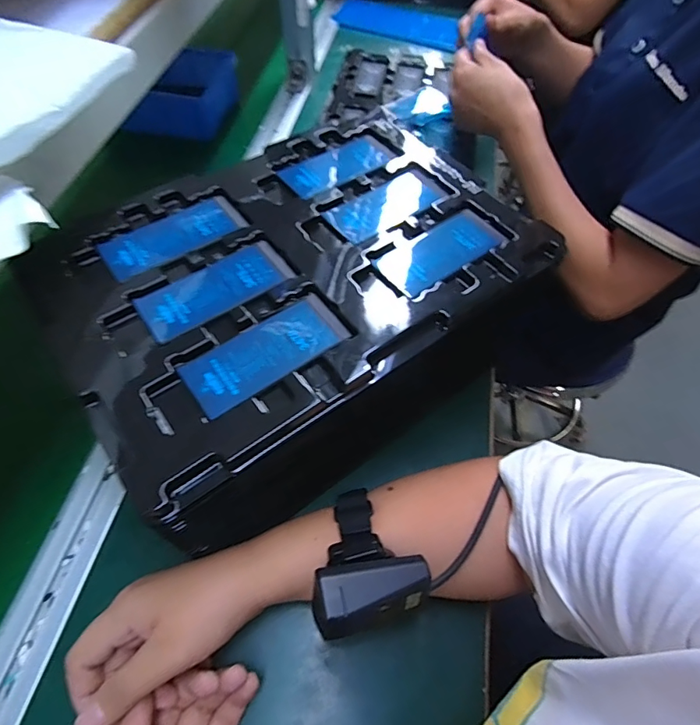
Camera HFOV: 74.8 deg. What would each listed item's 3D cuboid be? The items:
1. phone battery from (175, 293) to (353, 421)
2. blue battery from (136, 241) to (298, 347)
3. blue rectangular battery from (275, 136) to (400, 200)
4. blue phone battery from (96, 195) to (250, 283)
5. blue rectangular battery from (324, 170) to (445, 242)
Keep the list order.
[{"bbox_3d":[-0.051,-0.007,0.281,0.099,0.005,0.046,-33,64,-20],"label":"phone battery"},{"bbox_3d":[-0.089,-0.050,0.307,0.098,0.005,0.048,-33,64,-20],"label":"blue battery"},{"bbox_3d":[-0.009,-0.166,0.384,0.097,0.005,0.046,-34,64,-20],"label":"blue rectangular battery"},{"bbox_3d":[-0.128,-0.093,0.333,0.098,0.004,0.049,-28,62,-18],"label":"blue phone battery"},{"bbox_3d":[0.029,-0.124,0.361,0.097,0.006,0.044,-33,64,-20],"label":"blue rectangular battery"}]

